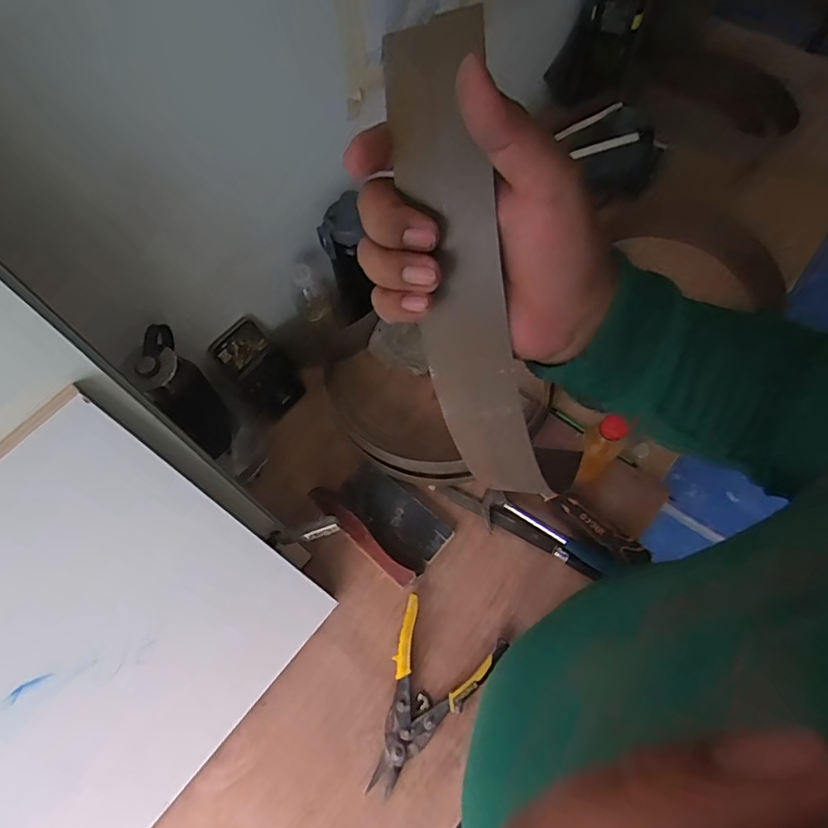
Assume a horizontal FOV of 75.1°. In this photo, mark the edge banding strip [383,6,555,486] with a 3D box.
[{"bbox_3d":[0.031,-0.053,0.285,0.050,0.258,0.043,-17,27,-4],"label":"edge banding strip"}]

